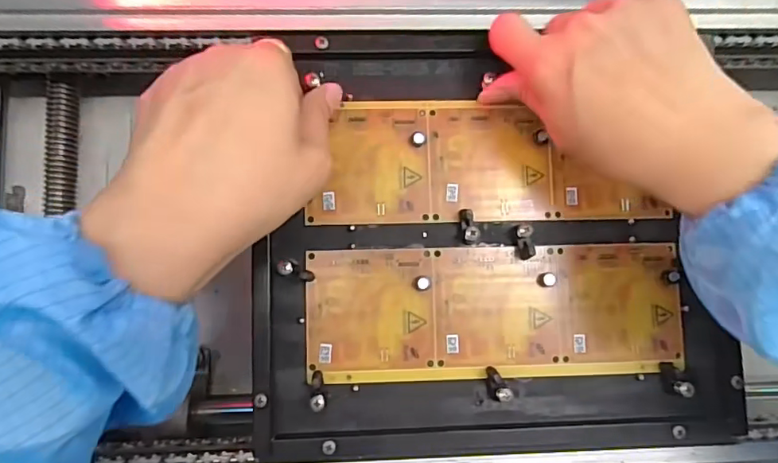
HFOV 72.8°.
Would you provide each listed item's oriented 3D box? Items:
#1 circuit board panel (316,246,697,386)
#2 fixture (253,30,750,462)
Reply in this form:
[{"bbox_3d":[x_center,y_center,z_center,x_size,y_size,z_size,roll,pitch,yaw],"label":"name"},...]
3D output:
[{"bbox_3d":[0.061,0.046,0.300,0.211,0.006,0.073,-1,84,-1],"label":"circuit board panel"},{"bbox_3d":[0.056,0.005,0.300,0.256,0.020,0.231,-2,88,-2],"label":"fixture"}]

